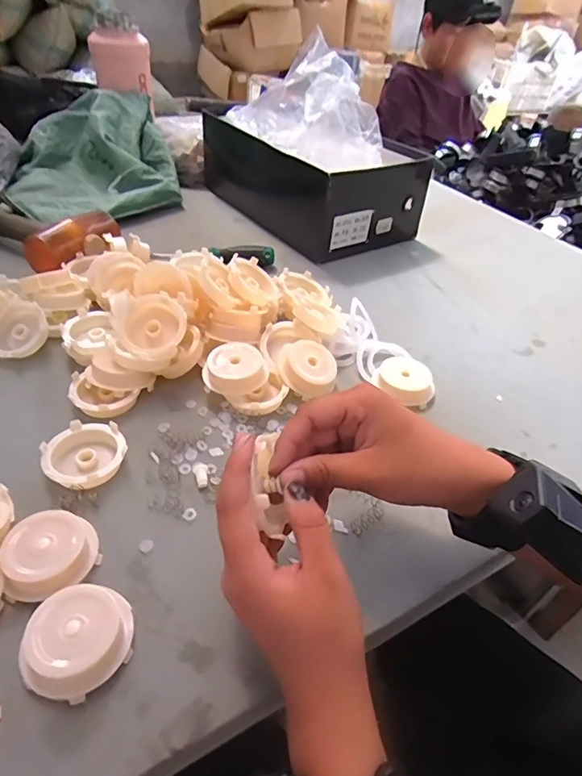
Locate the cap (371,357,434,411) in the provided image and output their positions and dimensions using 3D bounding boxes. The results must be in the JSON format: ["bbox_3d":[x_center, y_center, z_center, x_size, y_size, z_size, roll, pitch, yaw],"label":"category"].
[{"bbox_3d":[0.109,-0.007,0.455,0.056,0.019,0.054,29,56,4],"label":"cap"}]

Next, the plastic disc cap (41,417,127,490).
[{"bbox_3d":[-0.152,0.050,0.360,0.058,0.016,0.058,3,43,-3],"label":"plastic disc cap"}]

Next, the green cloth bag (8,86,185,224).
[{"bbox_3d":[-0.307,-0.345,0.741,0.243,0.070,0.299,-17,64,-12],"label":"green cloth bag"}]

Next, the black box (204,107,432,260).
[{"bbox_3d":[0.008,-0.327,0.731,0.203,0.112,0.342,-25,51,-29],"label":"black box"}]

